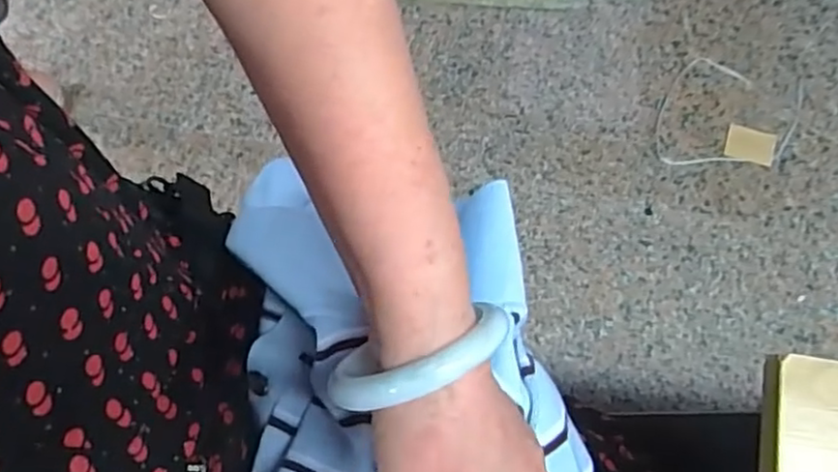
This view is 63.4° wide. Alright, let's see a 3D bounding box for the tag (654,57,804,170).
[{"bbox_3d":[0.490,-0.185,1.073,0.206,0.007,0.184,15,76,6],"label":"tag"}]

